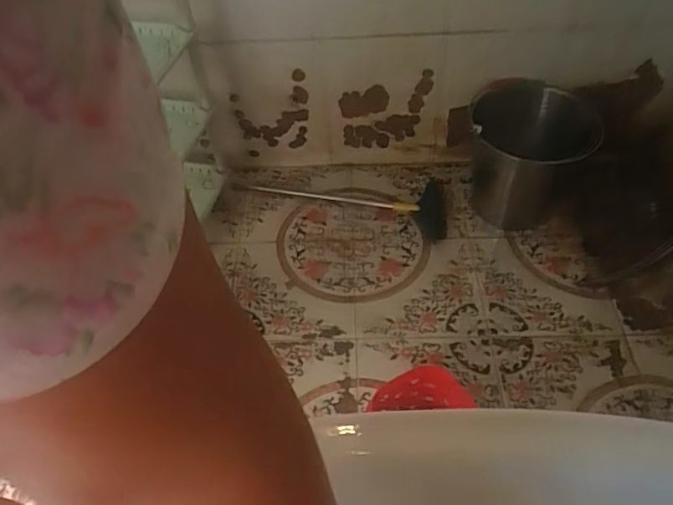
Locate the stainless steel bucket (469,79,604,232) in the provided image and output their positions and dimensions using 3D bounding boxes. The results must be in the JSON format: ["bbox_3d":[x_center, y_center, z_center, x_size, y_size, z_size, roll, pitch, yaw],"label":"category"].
[{"bbox_3d":[0.498,-0.268,1.474,0.308,0.263,0.323,-1,50,1],"label":"stainless steel bucket"}]

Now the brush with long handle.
[{"bbox_3d":[0.030,-0.189,1.566,0.601,0.036,0.242,11,52,10],"label":"brush with long handle"}]

